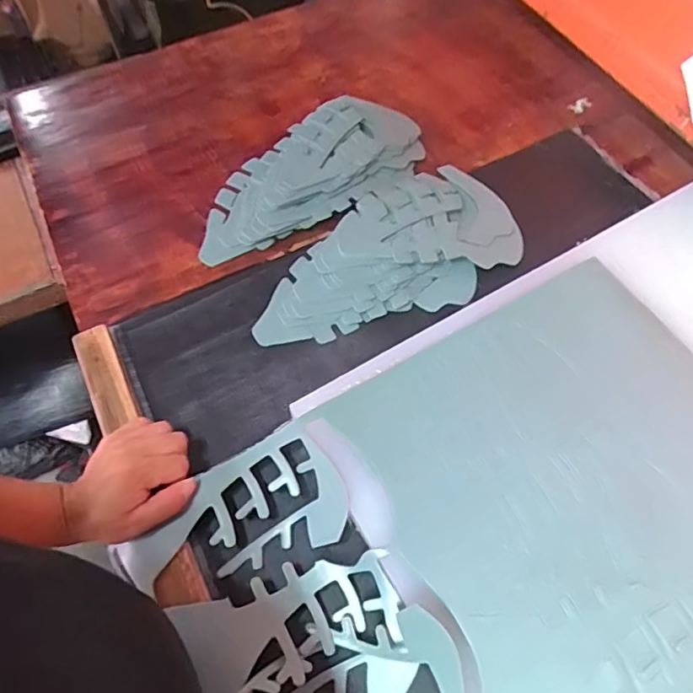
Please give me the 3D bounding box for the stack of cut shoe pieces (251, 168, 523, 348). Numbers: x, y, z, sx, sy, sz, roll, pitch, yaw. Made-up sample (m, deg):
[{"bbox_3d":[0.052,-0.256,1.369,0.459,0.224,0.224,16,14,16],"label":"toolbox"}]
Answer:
[{"bbox_3d":[0.037,-0.088,0.570,0.282,0.032,0.153,-33,66,-15],"label":"stack of cut shoe pieces"}]

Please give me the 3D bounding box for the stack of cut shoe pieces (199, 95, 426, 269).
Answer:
[{"bbox_3d":[-0.050,-0.197,0.634,0.278,0.032,0.144,-34,66,-15],"label":"stack of cut shoe pieces"}]

